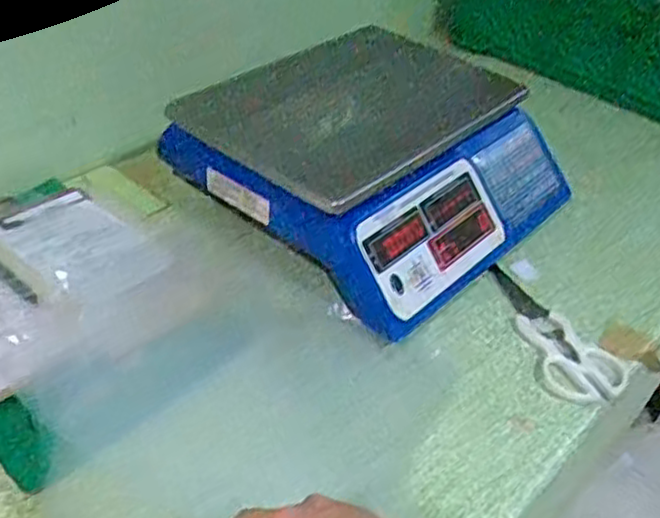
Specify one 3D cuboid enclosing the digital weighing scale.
[{"bbox_3d":[0.048,-0.102,0.754,0.306,0.139,0.337,32,46,29],"label":"digital weighing scale"}]

